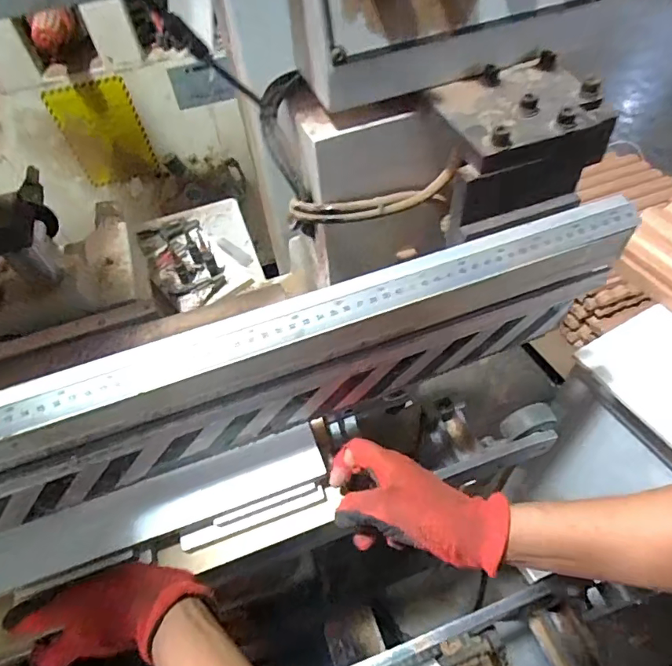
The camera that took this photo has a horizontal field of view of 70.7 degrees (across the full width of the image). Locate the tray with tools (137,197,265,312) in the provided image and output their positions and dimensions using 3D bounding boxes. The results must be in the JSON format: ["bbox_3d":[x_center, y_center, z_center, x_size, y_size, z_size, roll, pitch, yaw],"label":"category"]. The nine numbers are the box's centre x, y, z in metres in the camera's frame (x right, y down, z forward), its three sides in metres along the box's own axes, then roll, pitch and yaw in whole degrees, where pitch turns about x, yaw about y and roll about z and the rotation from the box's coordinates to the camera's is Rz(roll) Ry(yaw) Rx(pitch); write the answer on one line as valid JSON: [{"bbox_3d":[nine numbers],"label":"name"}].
[{"bbox_3d":[-0.248,-0.162,0.844,0.196,0.069,0.287,-23,55,-12],"label":"tray with tools"}]

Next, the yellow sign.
[{"bbox_3d":[-0.666,-0.573,1.370,0.211,0.285,0.014,-17,50,-7],"label":"yellow sign"}]

